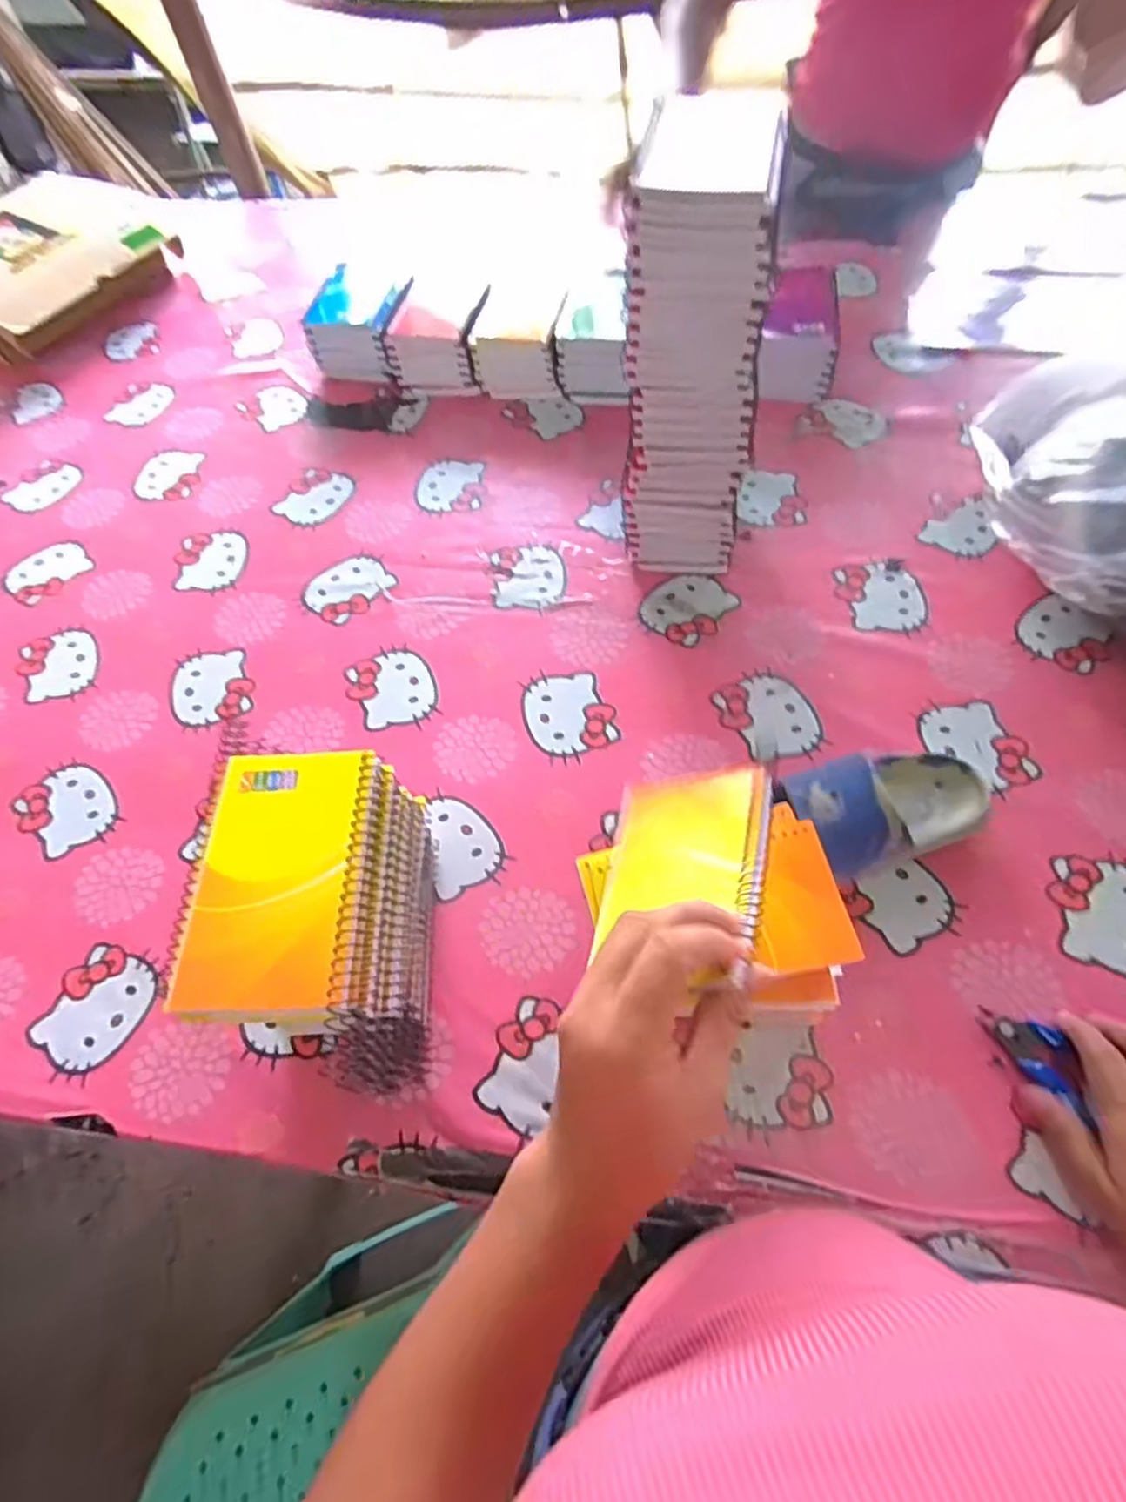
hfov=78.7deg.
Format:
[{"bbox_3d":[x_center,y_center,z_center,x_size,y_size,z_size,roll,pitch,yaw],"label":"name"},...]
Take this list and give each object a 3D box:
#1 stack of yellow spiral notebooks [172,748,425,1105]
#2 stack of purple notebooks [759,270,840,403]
[{"bbox_3d":[-0.132,0.107,0.407,0.097,0.175,0.161,-5,61,1],"label":"stack of yellow spiral notebooks"},{"bbox_3d":[0.252,-0.440,0.730,0.075,0.090,0.100,9,62,9],"label":"stack of purple notebooks"}]

